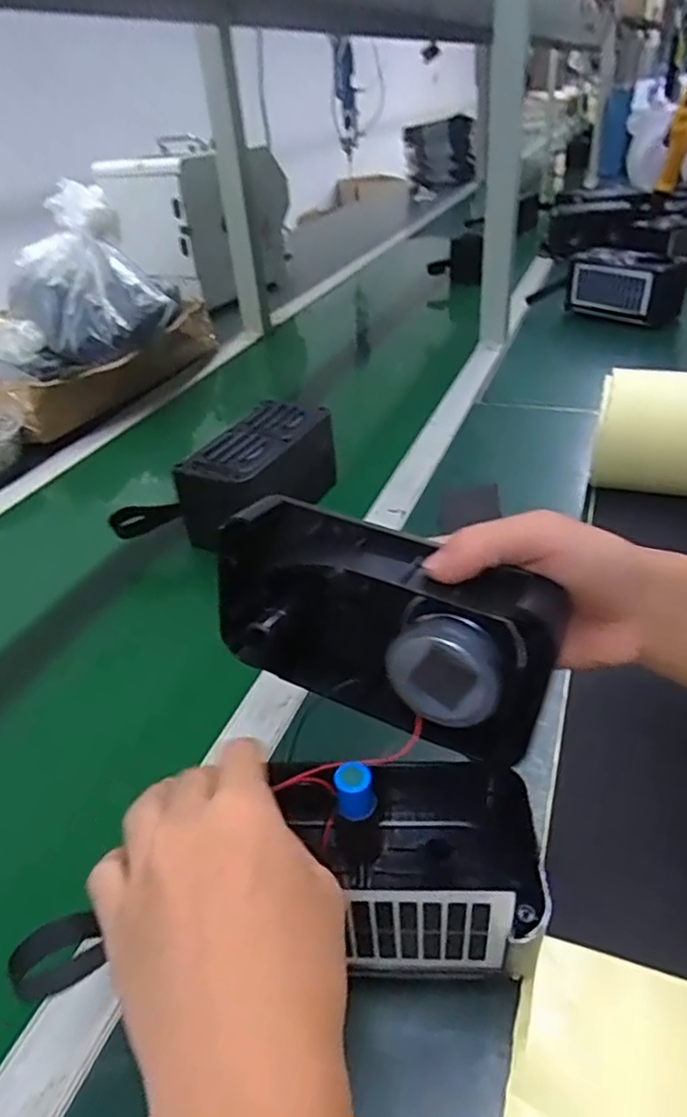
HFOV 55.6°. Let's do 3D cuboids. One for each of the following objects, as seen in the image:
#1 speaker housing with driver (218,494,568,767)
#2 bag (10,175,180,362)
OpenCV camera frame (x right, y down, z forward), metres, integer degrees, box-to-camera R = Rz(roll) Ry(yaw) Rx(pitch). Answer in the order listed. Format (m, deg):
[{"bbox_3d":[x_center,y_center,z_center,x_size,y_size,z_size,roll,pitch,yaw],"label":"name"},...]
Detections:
[{"bbox_3d":[0.018,0.035,0.336,0.174,0.095,0.056,17,41,29],"label":"speaker housing with driver"},{"bbox_3d":[-0.371,-0.416,0.958,0.241,0.189,0.211,-6,36,-1],"label":"bag"}]

